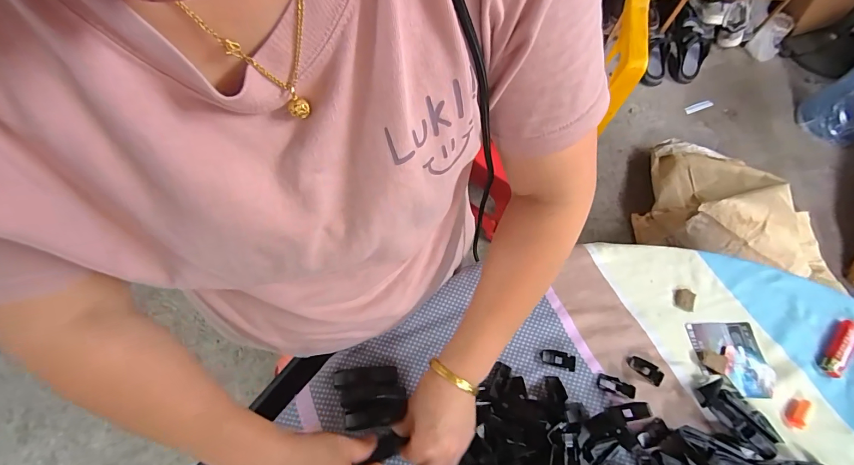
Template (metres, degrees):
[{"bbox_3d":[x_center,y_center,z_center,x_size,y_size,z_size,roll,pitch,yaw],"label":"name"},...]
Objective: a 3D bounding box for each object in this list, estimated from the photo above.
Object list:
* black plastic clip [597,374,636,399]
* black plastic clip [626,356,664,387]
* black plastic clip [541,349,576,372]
[{"bbox_3d":[0.223,0.179,0.435,0.042,0.005,0.016,17,66,6],"label":"black plastic clip"},{"bbox_3d":[0.261,0.164,0.443,0.042,0.007,0.019,30,68,11],"label":"black plastic clip"},{"bbox_3d":[0.159,0.153,0.450,0.042,0.004,0.018,16,66,5],"label":"black plastic clip"}]

